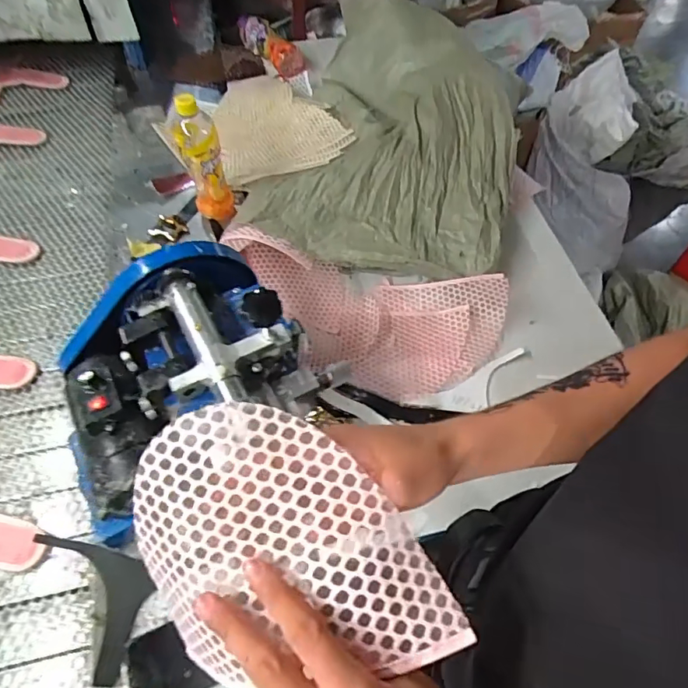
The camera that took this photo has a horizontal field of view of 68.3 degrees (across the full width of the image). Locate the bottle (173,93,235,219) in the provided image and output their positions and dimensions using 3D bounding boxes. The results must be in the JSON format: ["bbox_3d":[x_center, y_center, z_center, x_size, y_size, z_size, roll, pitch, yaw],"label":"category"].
[{"bbox_3d":[-0.240,-0.312,0.840,0.077,0.203,0.076,-17,58,-12],"label":"bottle"}]

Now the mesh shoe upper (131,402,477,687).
[{"bbox_3d":[-0.037,0.121,0.289,0.132,0.035,0.185,-41,84,-3],"label":"mesh shoe upper"}]

